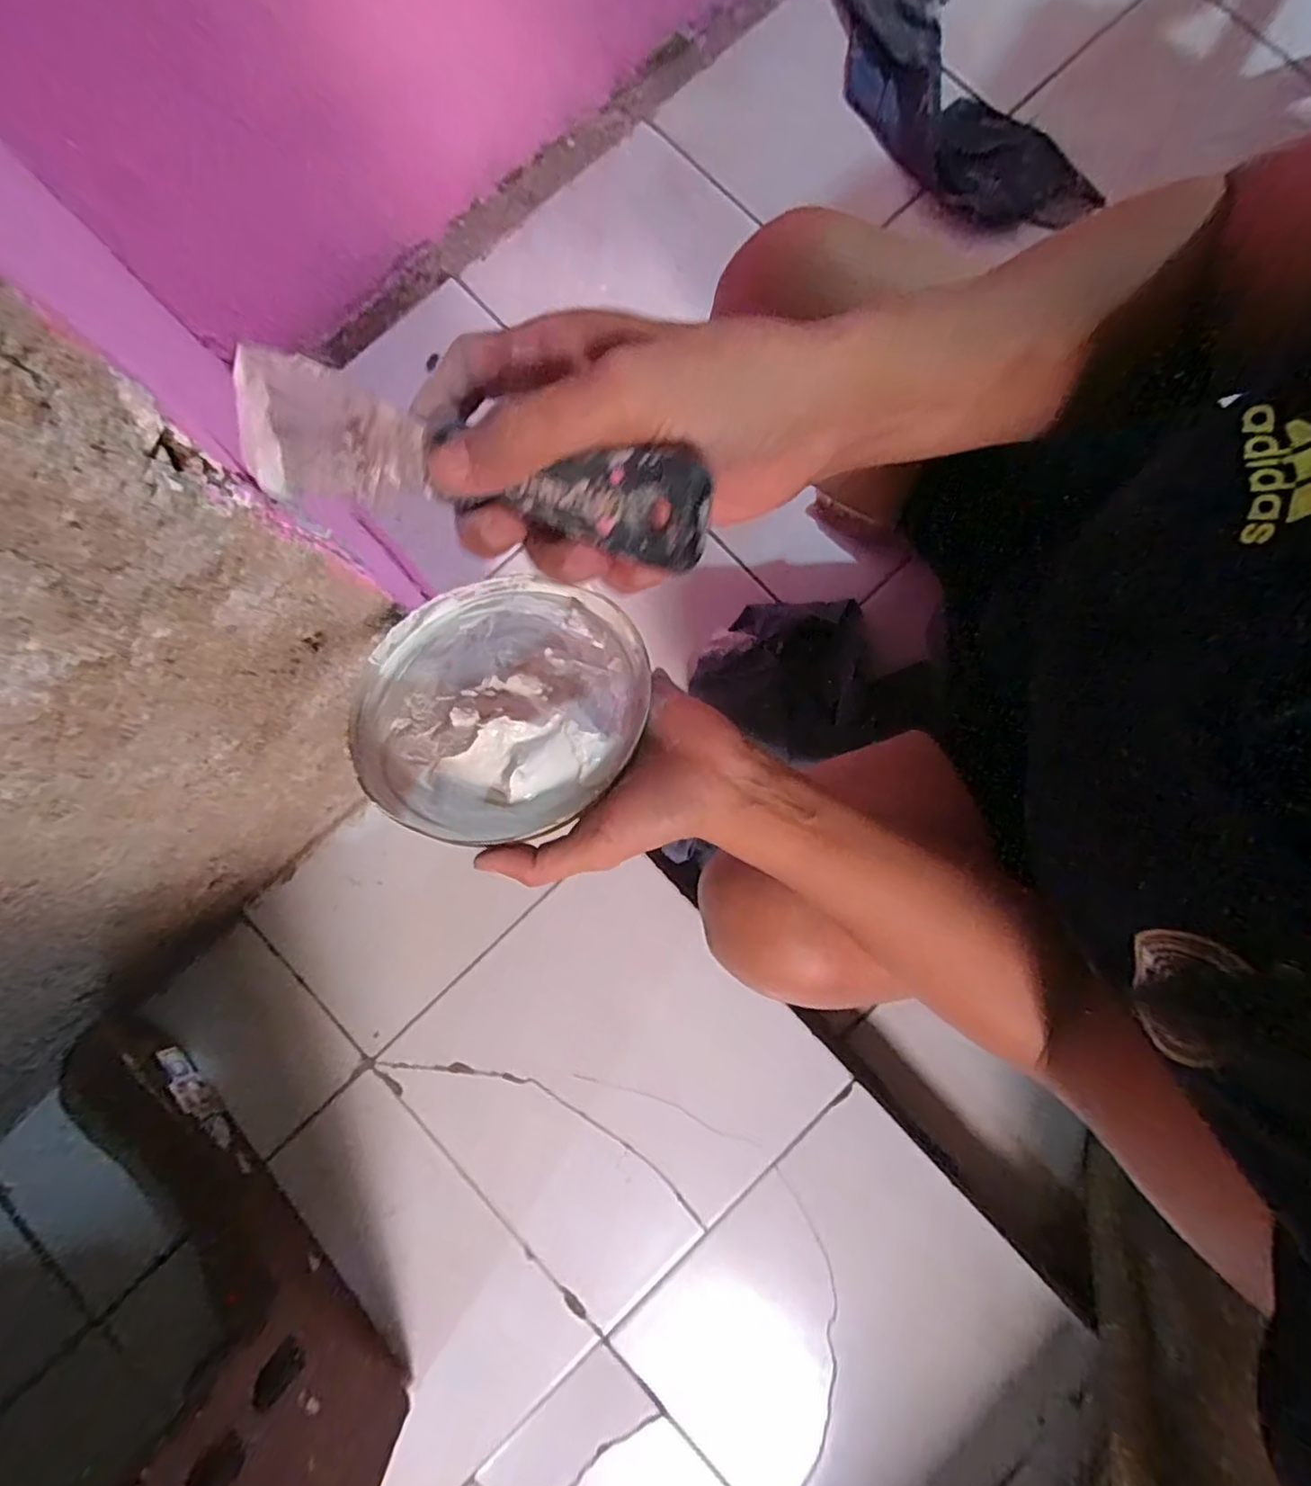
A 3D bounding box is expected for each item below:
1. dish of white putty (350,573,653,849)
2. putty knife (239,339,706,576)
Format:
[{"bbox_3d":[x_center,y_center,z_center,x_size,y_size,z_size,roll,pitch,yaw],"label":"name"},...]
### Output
[{"bbox_3d":[-0.080,-0.014,0.315,0.138,0.025,0.138,-3,61,5],"label":"dish of white putty"},{"bbox_3d":[-0.071,-0.094,0.211,0.199,0.018,0.043,22,118,25],"label":"putty knife"}]

